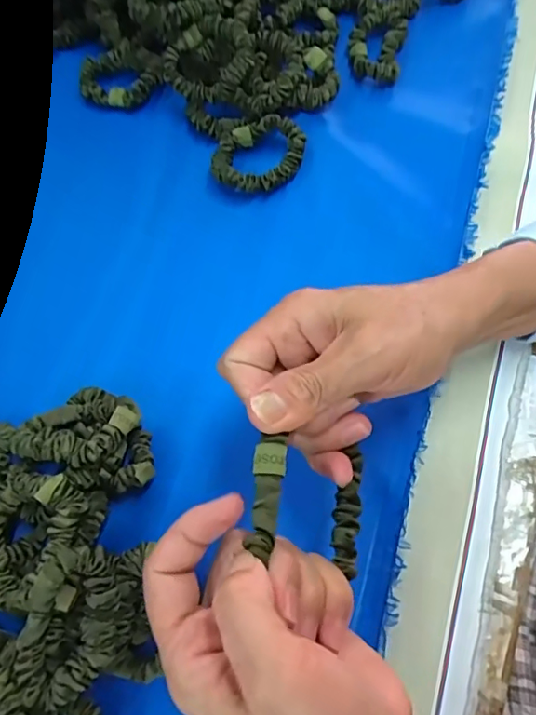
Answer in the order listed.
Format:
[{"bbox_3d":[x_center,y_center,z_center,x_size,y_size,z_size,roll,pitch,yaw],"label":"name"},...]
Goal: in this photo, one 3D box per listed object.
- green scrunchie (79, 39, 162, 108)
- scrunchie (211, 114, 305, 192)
[{"bbox_3d":[-0.131,-0.239,0.446,0.058,0.014,0.073,-33,70,-12],"label":"green scrunchie"},{"bbox_3d":[-0.007,-0.160,0.407,0.070,0.016,0.060,-9,76,7],"label":"scrunchie"}]

